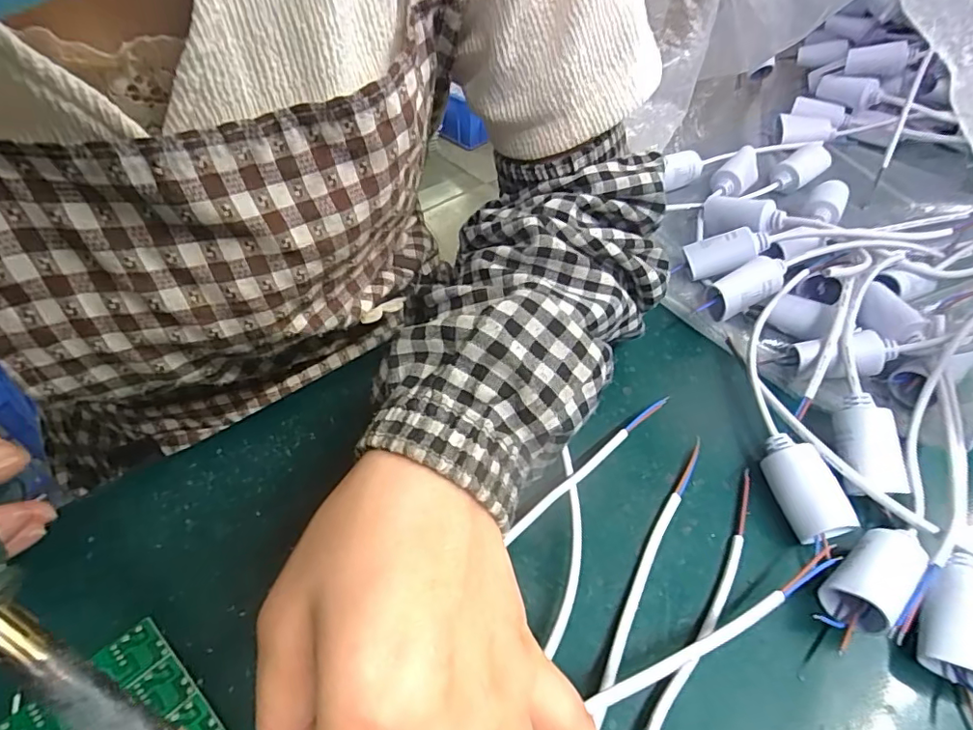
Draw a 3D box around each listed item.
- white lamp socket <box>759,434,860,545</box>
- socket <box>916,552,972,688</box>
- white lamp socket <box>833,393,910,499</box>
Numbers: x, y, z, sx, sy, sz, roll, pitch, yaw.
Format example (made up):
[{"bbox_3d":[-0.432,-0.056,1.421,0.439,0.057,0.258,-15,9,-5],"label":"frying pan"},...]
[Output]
[{"bbox_3d":[0.156,0.061,0.267,0.022,0.027,0.050,-6,50,-8],"label":"white lamp socket"},{"bbox_3d":[0.197,0.107,0.228,0.029,0.028,0.049,19,51,13],"label":"socket"},{"bbox_3d":[0.194,0.041,0.270,0.027,0.023,0.050,14,50,9],"label":"white lamp socket"}]

